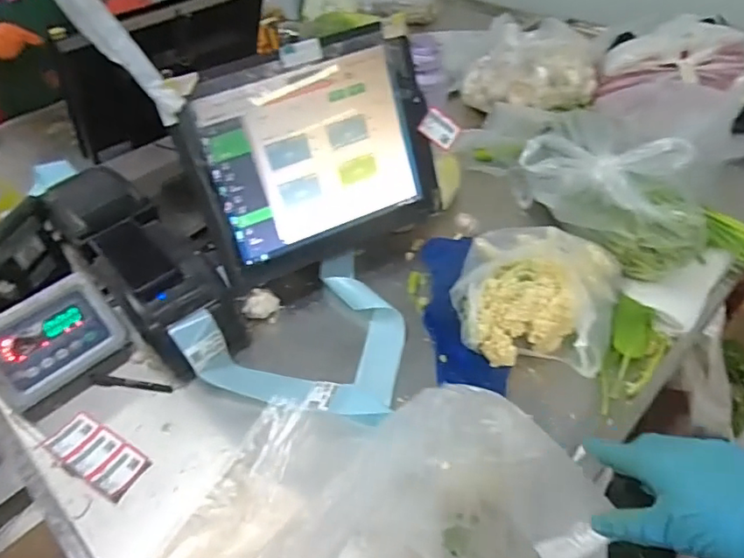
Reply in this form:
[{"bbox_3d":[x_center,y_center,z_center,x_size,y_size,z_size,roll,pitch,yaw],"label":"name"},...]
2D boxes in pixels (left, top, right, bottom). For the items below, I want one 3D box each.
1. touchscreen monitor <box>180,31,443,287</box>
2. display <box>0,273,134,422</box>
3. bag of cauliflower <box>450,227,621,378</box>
[{"bbox_3d":[-0.092,-0.202,0.963,0.415,0.359,0.074,-22,25,-15],"label":"touchscreen monitor"},{"bbox_3d":[-0.498,0.103,0.878,0.099,0.127,0.201,32,56,31],"label":"display"},{"bbox_3d":[0.253,0.025,0.869,0.233,0.122,0.229,15,49,20],"label":"bag of cauliflower"}]

